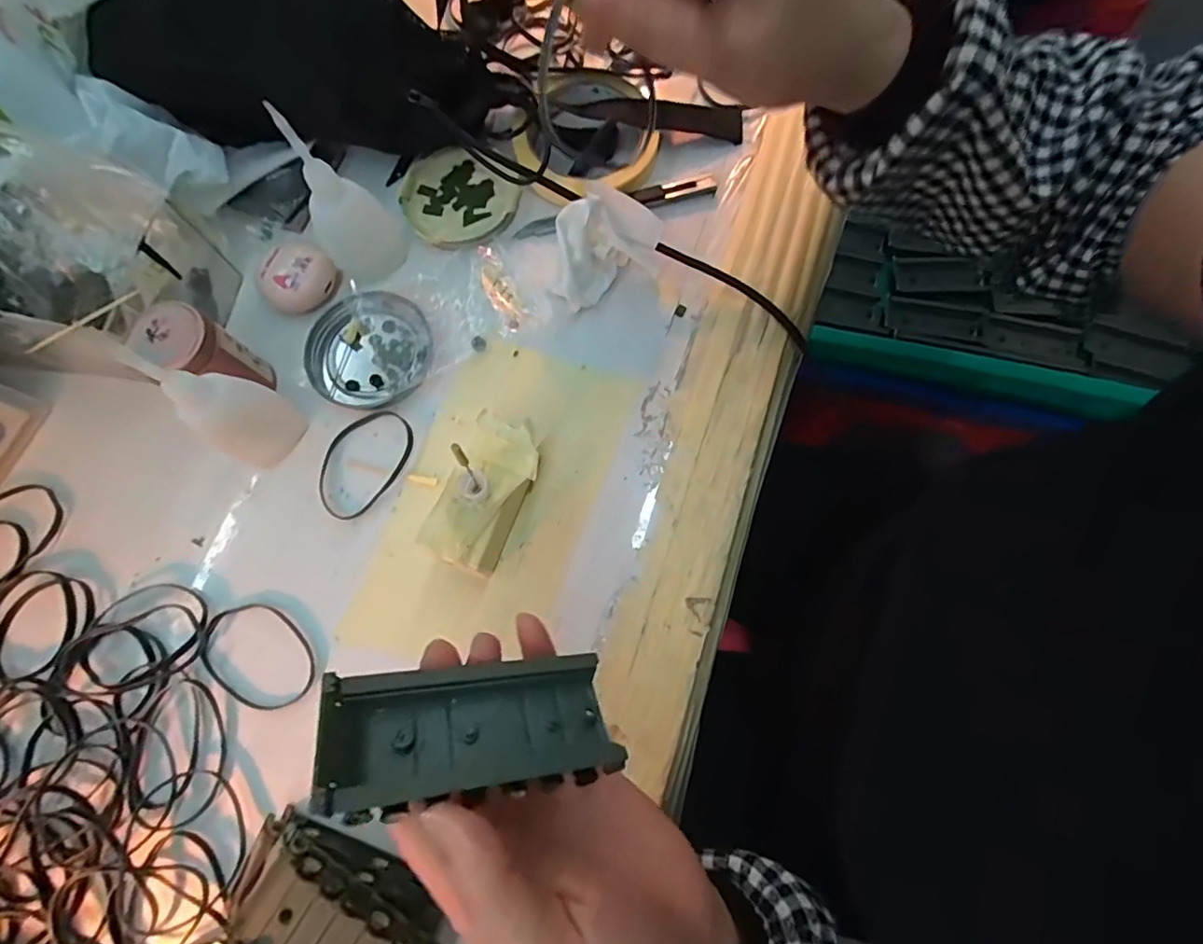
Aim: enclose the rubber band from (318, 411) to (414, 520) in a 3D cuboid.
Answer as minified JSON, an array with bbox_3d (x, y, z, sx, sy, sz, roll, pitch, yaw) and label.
[{"bbox_3d":[-0.145,-0.007,0.330,0.049,0.004,0.069,36,79,12],"label":"rubber band"}]

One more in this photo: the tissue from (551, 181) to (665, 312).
[{"bbox_3d":[0.001,-0.140,0.338,0.067,0.045,0.044,-23,74,-4],"label":"tissue"}]

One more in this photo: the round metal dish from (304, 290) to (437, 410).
[{"bbox_3d":[-0.145,-0.078,0.349,0.076,0.014,0.075,-1,74,3],"label":"round metal dish"}]

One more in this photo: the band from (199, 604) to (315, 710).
[{"bbox_3d":[-0.190,0.102,0.302,0.070,0.004,0.049,35,78,10],"label":"band"}]

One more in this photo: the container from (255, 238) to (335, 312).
[{"bbox_3d":[-0.198,-0.126,0.353,0.041,0.016,0.045,0,74,1],"label":"container"}]

